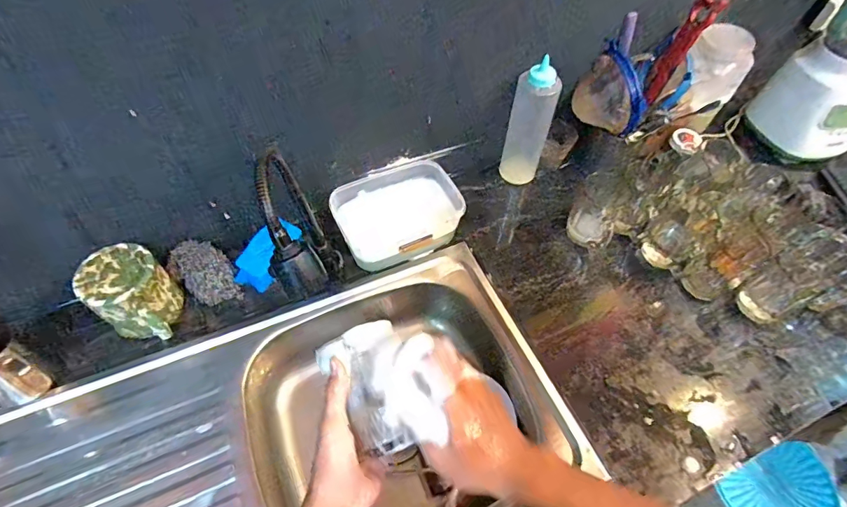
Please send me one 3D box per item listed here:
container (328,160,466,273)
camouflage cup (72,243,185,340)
[{"bbox_3d":[-0.046,-0.059,0.730,0.187,0.065,0.159,-23,59,-17],"label":"container"},{"bbox_3d":[-0.406,0.061,0.630,0.131,0.093,0.101,33,59,20],"label":"camouflage cup"}]

